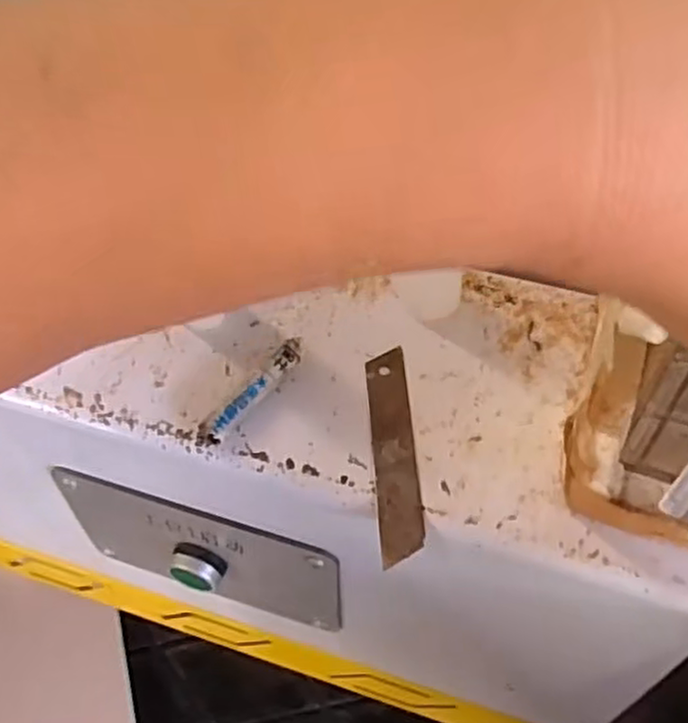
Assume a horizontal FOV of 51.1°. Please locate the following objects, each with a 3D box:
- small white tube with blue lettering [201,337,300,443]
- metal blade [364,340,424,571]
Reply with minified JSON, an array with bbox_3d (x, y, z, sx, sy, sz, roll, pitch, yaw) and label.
[{"bbox_3d":[-0.038,0.012,0.304,0.008,0.008,0.059,32,58,23],"label":"small white tube with blue lettering"},{"bbox_3d":[0.021,0.034,0.297,0.018,0.004,0.098,-2,51,-2],"label":"metal blade"}]

